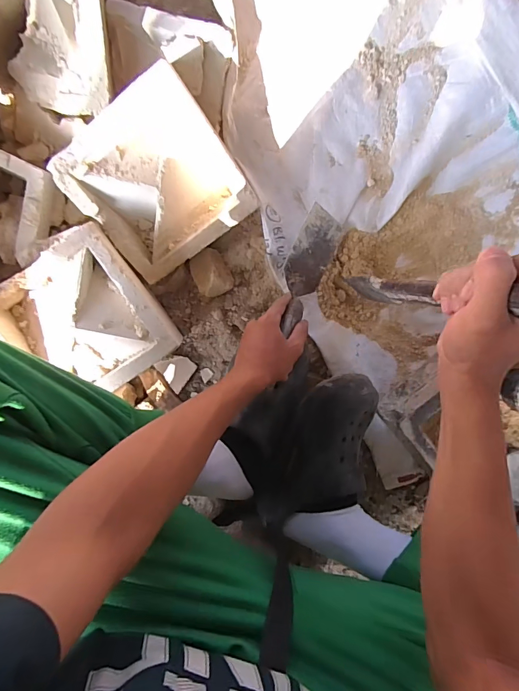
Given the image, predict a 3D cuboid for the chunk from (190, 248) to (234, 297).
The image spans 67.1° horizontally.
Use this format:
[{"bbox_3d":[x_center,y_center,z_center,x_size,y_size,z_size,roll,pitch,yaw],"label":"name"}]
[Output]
[{"bbox_3d":[-0.075,-0.109,0.594,0.054,0.033,0.069,-25,94,2],"label":"chunk"}]

